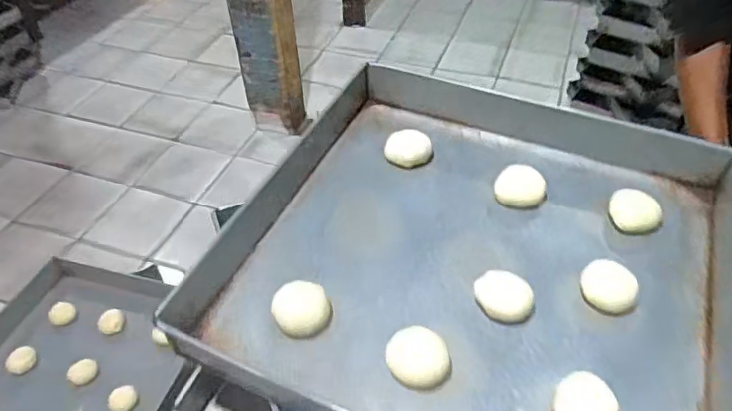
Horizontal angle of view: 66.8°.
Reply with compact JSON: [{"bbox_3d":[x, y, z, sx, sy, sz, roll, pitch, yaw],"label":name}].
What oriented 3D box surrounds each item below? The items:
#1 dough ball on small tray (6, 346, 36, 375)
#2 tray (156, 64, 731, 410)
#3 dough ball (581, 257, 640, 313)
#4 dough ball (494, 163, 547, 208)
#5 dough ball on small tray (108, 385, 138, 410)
[{"bbox_3d":[-0.715,0.320,1.150,0.055,0.030,0.055,-1,44,1],"label":"dough ball on small tray"},{"bbox_3d":[0.116,0.029,0.596,0.490,0.055,0.491,17,47,19],"label":"tray"},{"bbox_3d":[0.238,0.079,0.543,0.052,0.024,0.045,29,52,28],"label":"dough ball"},{"bbox_3d":[0.179,-0.024,0.649,0.054,0.026,0.050,-1,44,1],"label":"dough ball"},{"bbox_3d":[-0.474,0.382,1.086,0.052,0.053,0.040,-31,53,-28],"label":"dough ball on small tray"}]

